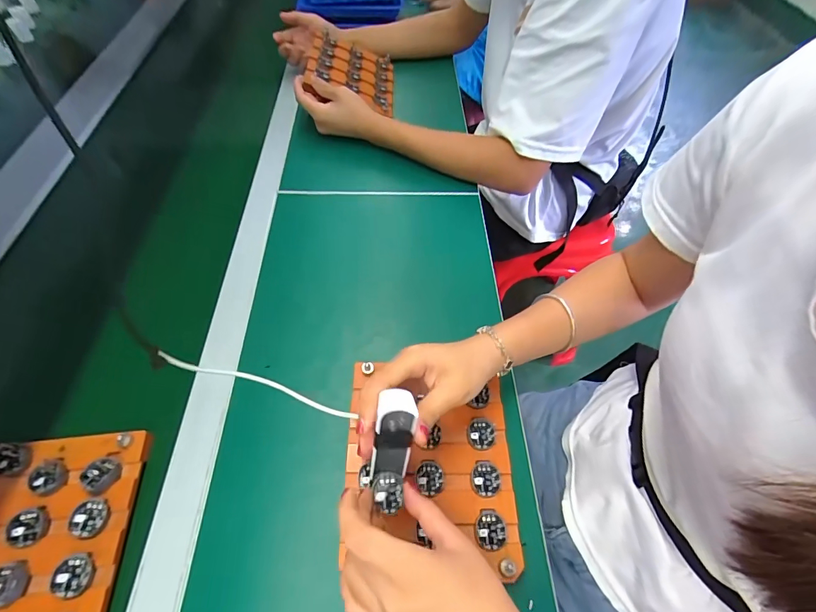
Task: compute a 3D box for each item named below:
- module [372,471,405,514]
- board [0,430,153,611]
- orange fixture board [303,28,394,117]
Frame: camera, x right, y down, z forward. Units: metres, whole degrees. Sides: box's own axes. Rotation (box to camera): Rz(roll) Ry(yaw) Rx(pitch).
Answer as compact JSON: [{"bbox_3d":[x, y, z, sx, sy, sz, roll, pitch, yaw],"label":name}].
[{"bbox_3d":[-0.015,0.141,0.301,0.023,0.008,0.028,-1,53,-7],"label":"module"},{"bbox_3d":[-0.309,0.201,0.320,0.144,0.023,0.186,-2,60,-8],"label":"board"},{"bbox_3d":[-0.097,-0.422,0.713,0.153,0.012,0.189,12,54,-21],"label":"orange fixture board"}]

